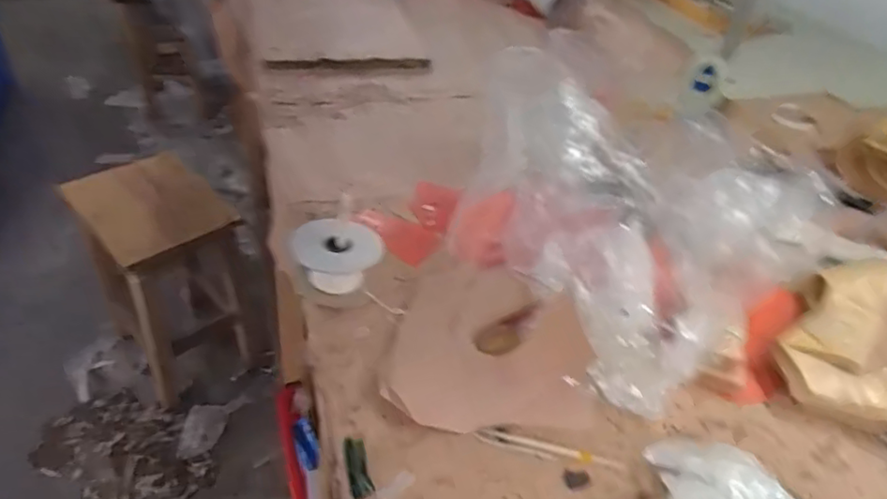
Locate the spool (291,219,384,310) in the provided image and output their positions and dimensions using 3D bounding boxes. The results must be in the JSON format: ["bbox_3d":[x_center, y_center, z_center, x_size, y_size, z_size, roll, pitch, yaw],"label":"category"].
[{"bbox_3d":[-0.113,0.011,0.649,0.087,0.058,0.087,3,41,-3],"label":"spool"}]

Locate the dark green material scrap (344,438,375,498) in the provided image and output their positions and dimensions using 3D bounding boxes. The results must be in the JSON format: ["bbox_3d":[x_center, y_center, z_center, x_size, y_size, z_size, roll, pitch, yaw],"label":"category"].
[{"bbox_3d":[-0.070,0.176,0.498,0.017,0.008,0.050,-10,43,-17],"label":"dark green material scrap"}]

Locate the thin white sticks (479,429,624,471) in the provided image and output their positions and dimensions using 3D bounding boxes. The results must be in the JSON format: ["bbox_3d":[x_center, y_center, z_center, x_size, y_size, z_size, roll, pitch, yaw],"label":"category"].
[{"bbox_3d":[0.095,0.175,0.536,0.124,0.009,0.010,10,41,5],"label":"thin white sticks"}]

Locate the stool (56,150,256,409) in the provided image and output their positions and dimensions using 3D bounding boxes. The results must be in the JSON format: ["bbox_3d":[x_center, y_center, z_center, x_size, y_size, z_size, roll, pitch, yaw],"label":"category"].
[{"bbox_3d":[-0.602,0.066,1.346,0.233,0.446,0.302,-26,50,-34],"label":"stool"}]

